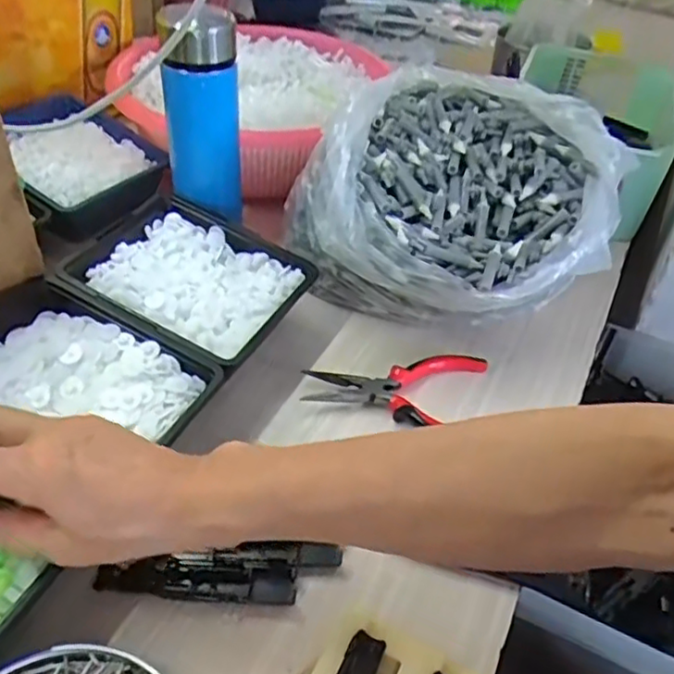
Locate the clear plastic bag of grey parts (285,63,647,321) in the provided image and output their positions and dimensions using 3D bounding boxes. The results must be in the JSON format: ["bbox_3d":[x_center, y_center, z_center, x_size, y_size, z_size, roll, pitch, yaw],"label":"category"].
[{"bbox_3d":[0.093,-0.113,0.577,0.247,0.152,0.254,-24,50,-29],"label":"clear plastic bag of grey parts"}]

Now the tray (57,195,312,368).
[{"bbox_3d":[-0.121,-0.051,0.534,0.160,0.040,0.143,20,43,16],"label":"tray"}]

